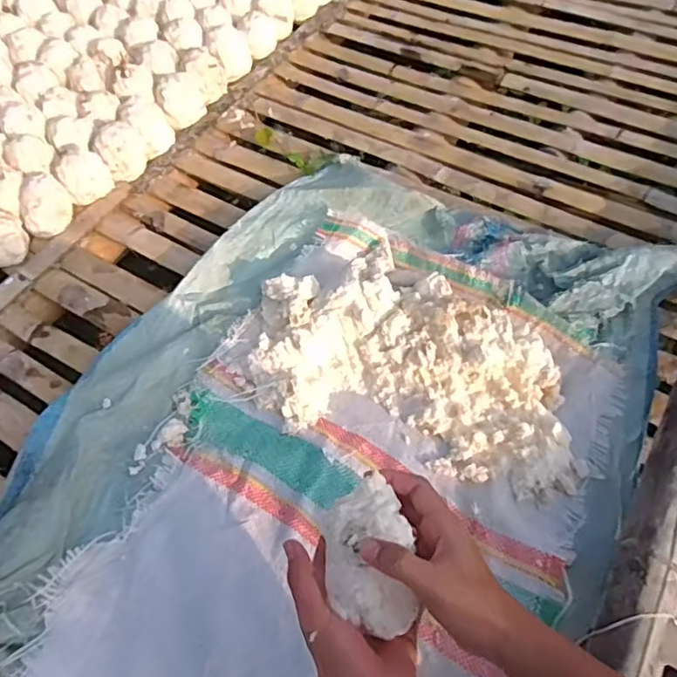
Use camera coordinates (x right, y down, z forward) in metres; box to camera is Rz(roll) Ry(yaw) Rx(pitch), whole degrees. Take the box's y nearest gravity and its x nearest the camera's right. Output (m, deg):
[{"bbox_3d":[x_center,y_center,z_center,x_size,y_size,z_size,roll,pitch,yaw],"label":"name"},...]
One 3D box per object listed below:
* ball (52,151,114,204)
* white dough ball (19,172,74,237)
[{"bbox_3d":[-0.437,-0.280,1.033,0.078,0.063,0.081,0,58,0],"label":"ball"},{"bbox_3d":[-0.489,-0.220,0.999,0.082,0.071,0.085,0,58,0],"label":"white dough ball"}]

